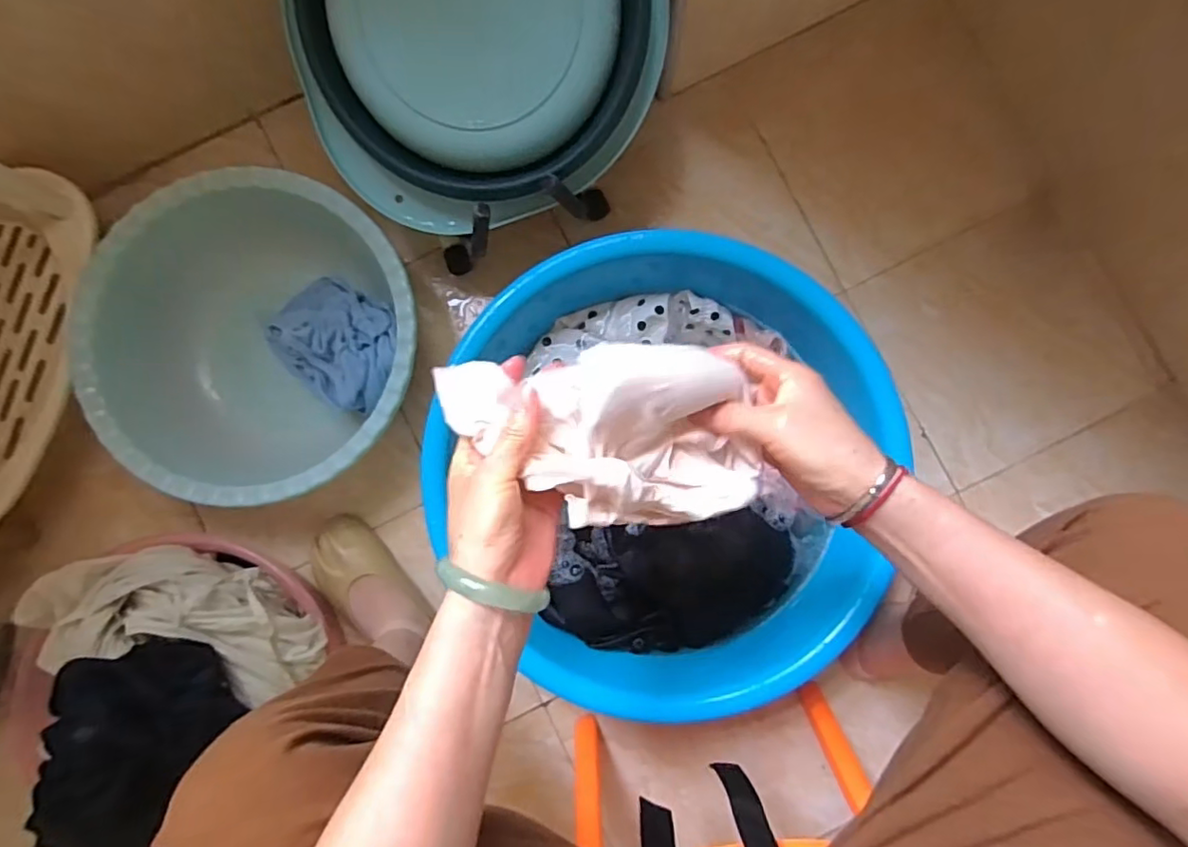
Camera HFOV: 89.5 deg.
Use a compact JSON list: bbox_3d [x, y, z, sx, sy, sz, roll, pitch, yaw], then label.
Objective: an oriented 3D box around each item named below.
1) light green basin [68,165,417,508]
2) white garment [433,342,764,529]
[{"bbox_3d":[-0.392,-0.095,0.737,0.363,0.145,0.364,0,86,1],"label":"light green basin"},{"bbox_3d":[0.005,0.008,0.370,0.197,0.062,0.105,-1,86,1],"label":"white garment"}]

